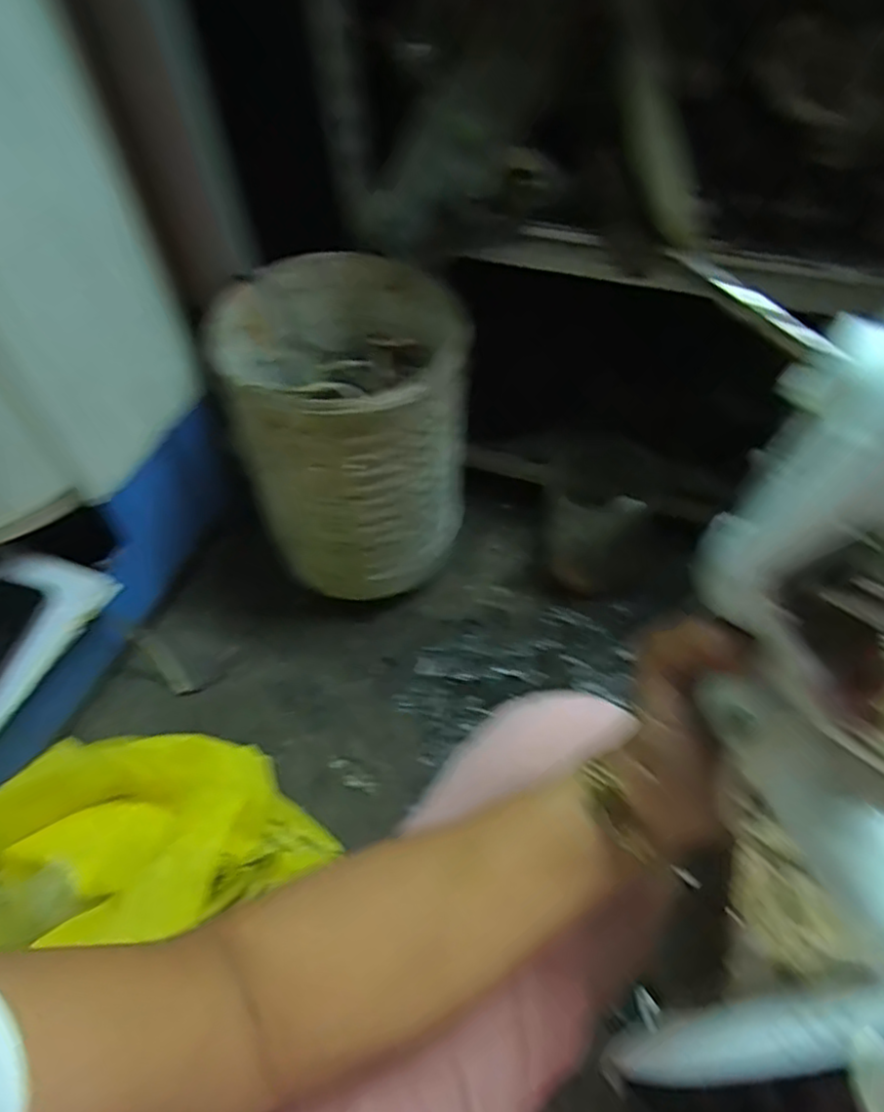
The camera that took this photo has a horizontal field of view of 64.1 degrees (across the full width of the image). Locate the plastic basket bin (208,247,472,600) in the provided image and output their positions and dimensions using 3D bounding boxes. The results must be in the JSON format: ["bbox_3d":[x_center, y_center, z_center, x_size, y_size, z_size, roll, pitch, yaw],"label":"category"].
[{"bbox_3d":[-0.104,-0.138,0.859,0.255,0.333,0.243,-13,51,-6],"label":"plastic basket bin"}]

